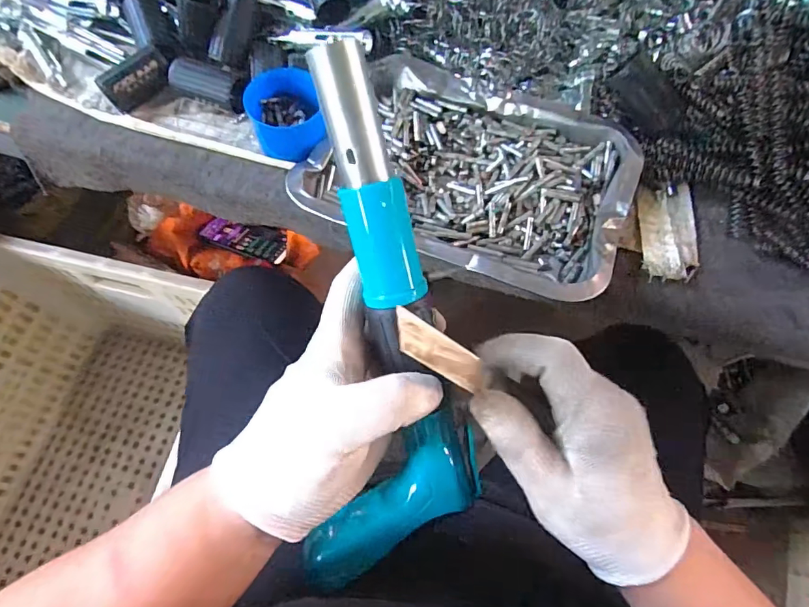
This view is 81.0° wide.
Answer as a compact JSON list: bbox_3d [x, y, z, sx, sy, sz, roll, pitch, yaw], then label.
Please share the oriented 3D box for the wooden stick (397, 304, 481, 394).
[{"bbox_3d":[0.016,0.023,0.220,0.056,0.004,0.018,36,66,-26],"label":"wooden stick"}]

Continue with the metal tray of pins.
[{"bbox_3d":[0.053,-0.106,0.384,0.243,0.038,0.178,23,68,10],"label":"metal tray of pins"}]

